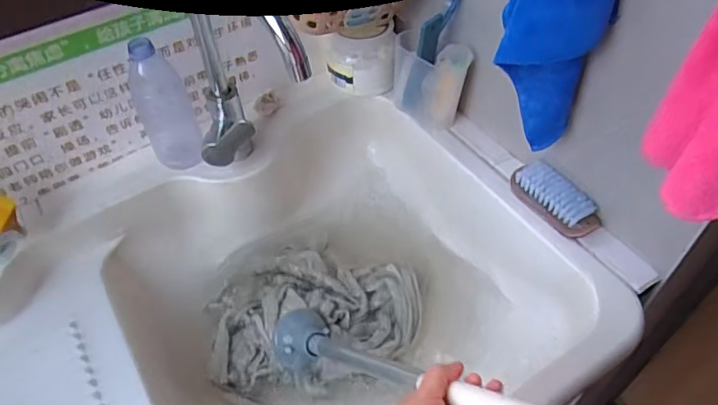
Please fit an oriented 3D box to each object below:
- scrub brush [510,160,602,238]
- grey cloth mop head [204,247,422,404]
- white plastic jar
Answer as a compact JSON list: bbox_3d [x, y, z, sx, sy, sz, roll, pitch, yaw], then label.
[{"bbox_3d":[0.255,-0.007,0.718,0.058,0.027,0.119,-25,52,-20],"label":"scrub brush"},{"bbox_3d":[-0.060,0.163,0.799,0.301,0.052,0.201,-12,49,-9],"label":"grey cloth mop head"},{"bbox_3d":[0.000,-0.226,0.871,0.110,0.087,0.086,-2,48,0],"label":"white plastic jar"}]

